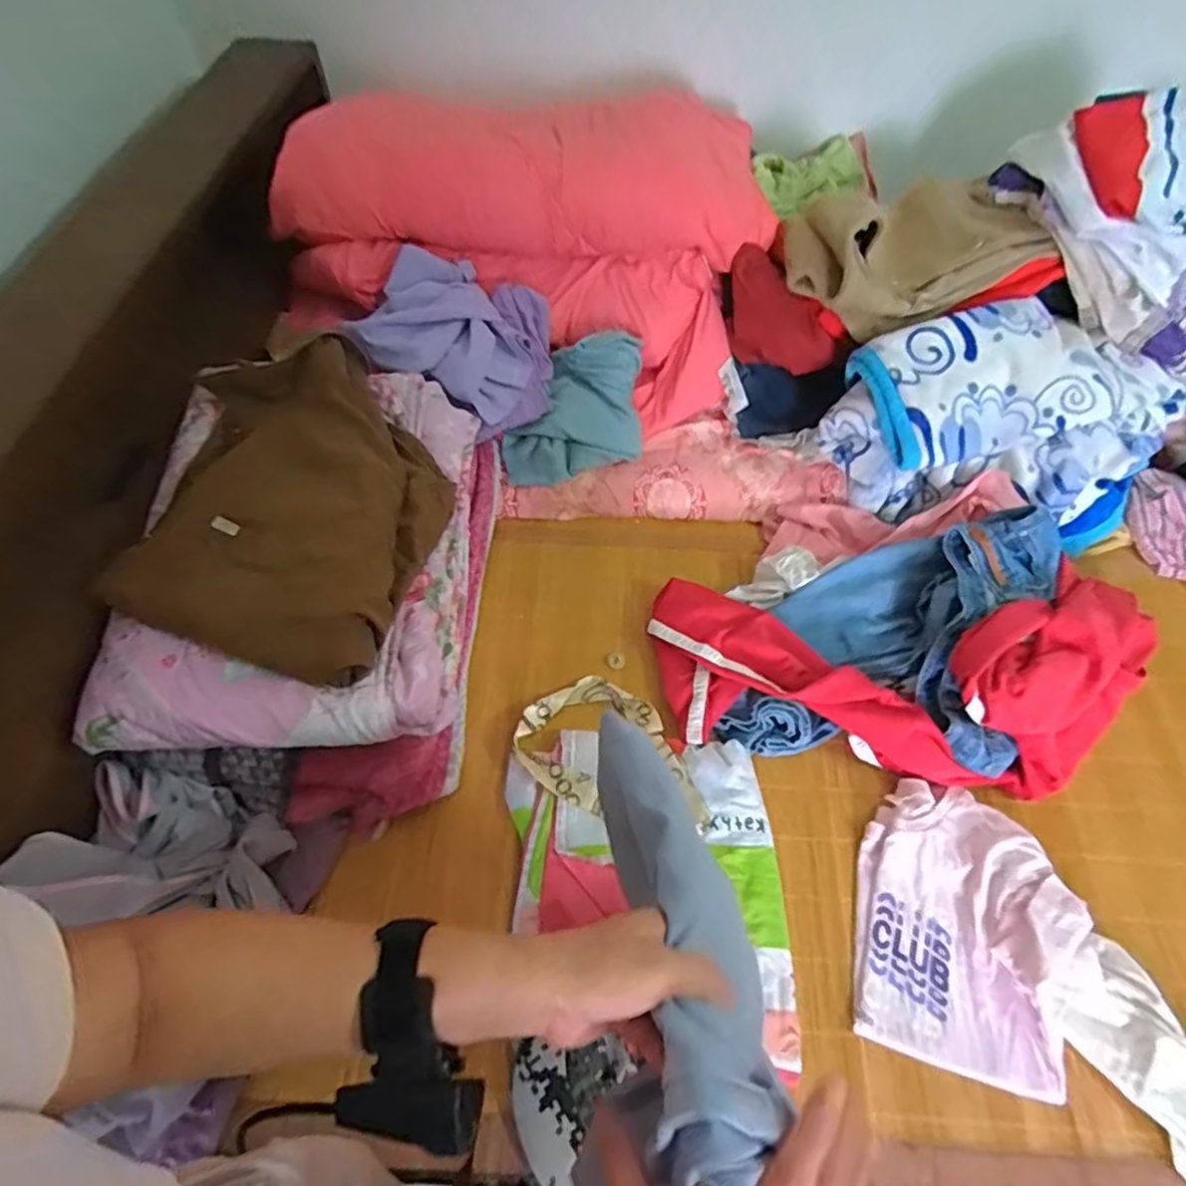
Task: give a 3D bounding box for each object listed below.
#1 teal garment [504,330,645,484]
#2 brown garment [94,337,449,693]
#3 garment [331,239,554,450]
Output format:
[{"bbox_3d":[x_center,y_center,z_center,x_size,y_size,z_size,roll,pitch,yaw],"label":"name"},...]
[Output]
[{"bbox_3d":[-0.031,-0.281,1.016,0.205,0.145,0.188,-1,58,-1],"label":"teal garment"},{"bbox_3d":[-0.336,-0.111,0.739,0.308,0.133,0.372,15,59,9],"label":"brown garment"},{"bbox_3d":[-0.186,-0.382,0.999,0.281,0.146,0.245,20,60,12],"label":"garment"}]

